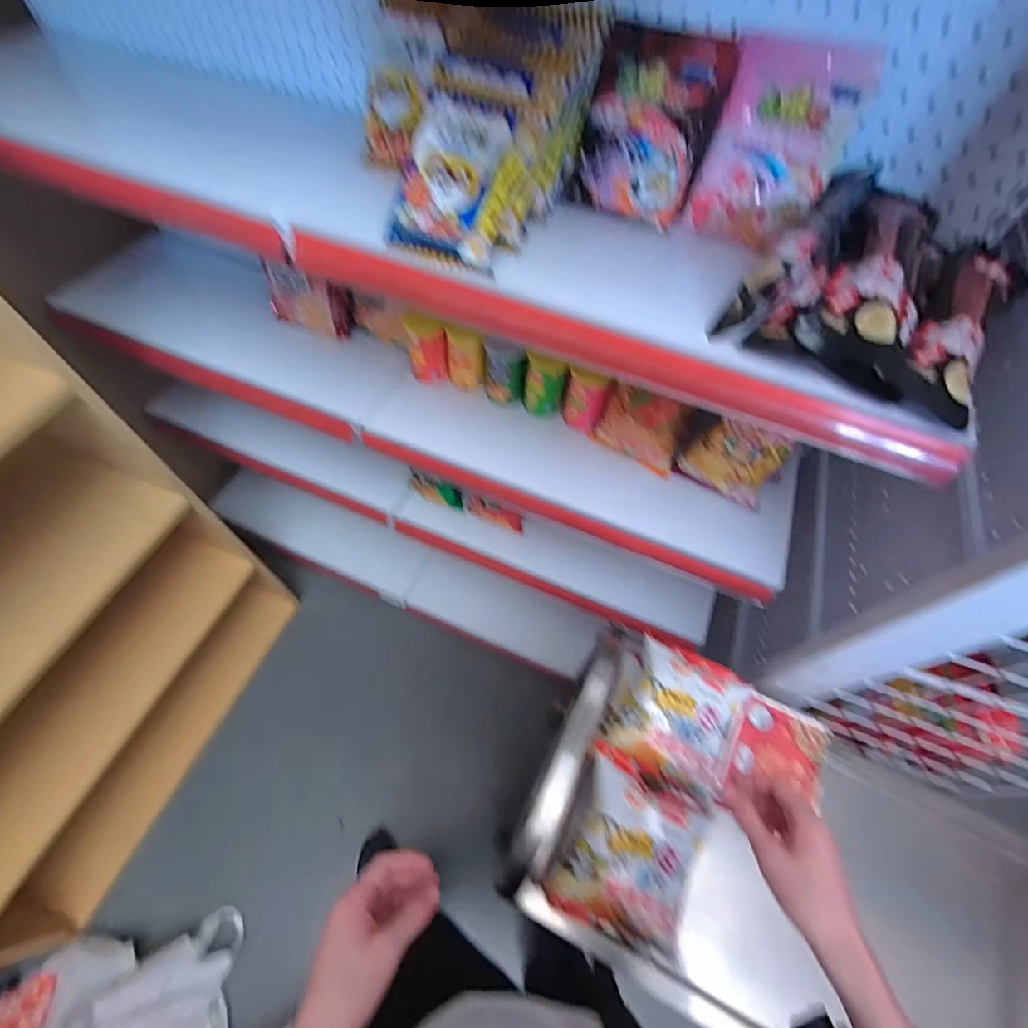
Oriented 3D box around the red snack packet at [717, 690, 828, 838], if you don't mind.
[{"bbox_3d":[0.345,0.317,0.645,0.119,0.026,0.125,25,61,10],"label":"red snack packet"}]

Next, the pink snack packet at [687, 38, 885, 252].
[{"bbox_3d":[0.272,-0.379,0.505,0.129,0.167,0.028,21,34,13],"label":"pink snack packet"}]

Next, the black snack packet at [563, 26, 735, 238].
[{"bbox_3d":[0.143,-0.416,0.521,0.137,0.162,0.040,22,28,8],"label":"black snack packet"}]

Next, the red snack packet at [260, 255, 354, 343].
[{"bbox_3d":[-0.372,-0.381,0.868,0.156,0.113,0.042,7,59,0],"label":"red snack packet"}]

